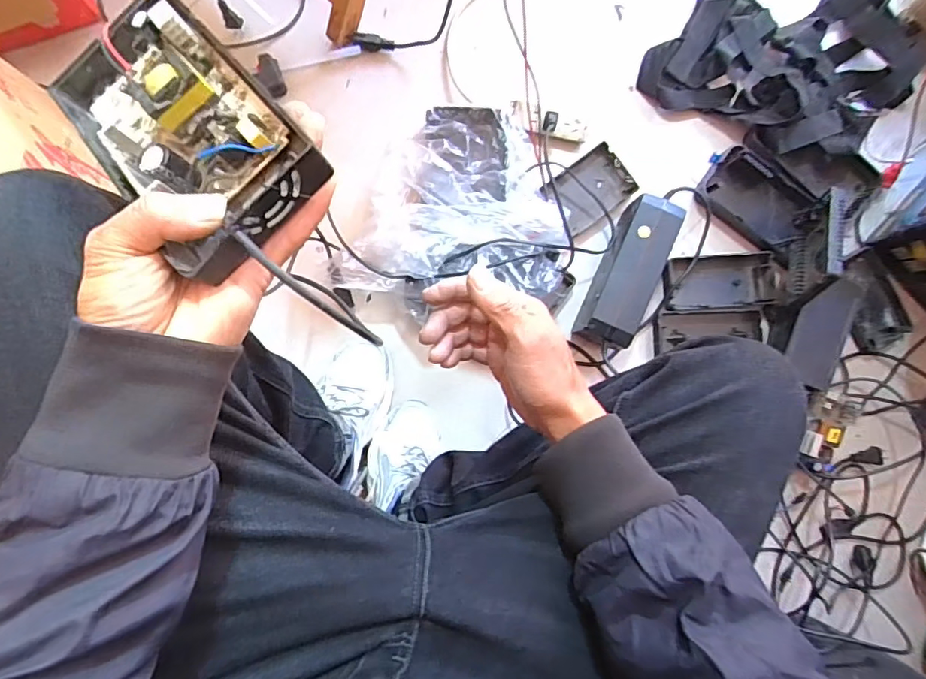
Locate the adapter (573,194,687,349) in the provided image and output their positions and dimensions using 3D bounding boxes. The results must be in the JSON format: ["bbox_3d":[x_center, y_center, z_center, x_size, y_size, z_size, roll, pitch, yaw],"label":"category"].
[{"bbox_3d":[0.239,-0.099,0.771,0.068,0.096,0.214,22,88,-3],"label":"adapter"}]

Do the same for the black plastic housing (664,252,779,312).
[{"bbox_3d":[0.399,-0.089,0.820,0.169,0.028,0.081,-4,89,-4],"label":"black plastic housing"}]

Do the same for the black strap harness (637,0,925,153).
[{"bbox_3d":[0.495,-0.447,0.807,0.389,0.060,0.298,19,88,-3],"label":"black strap harness"}]

